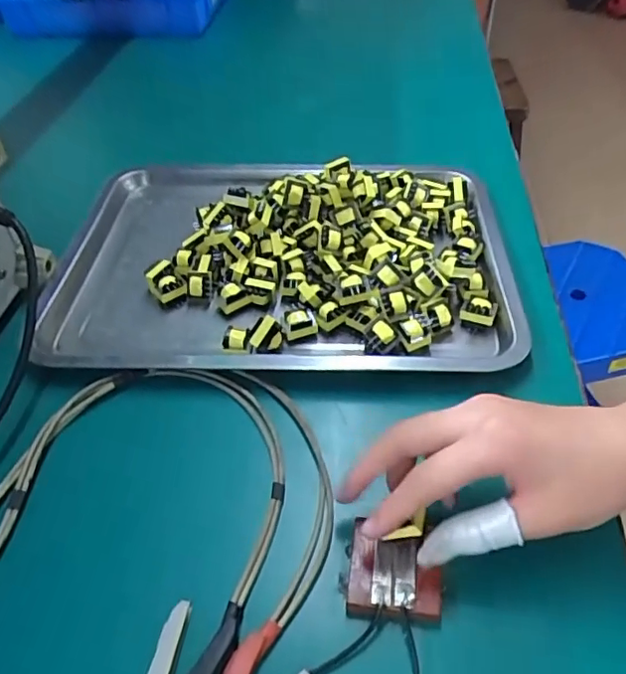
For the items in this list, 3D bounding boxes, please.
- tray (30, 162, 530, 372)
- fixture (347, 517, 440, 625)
[{"bbox_3d":[-0.032,-0.085,0.503,0.400,0.042,0.295,1,46,4],"label":"tray"},{"bbox_3d":[0.044,0.128,0.302,0.048,0.018,0.045,3,46,11],"label":"fixture"}]

